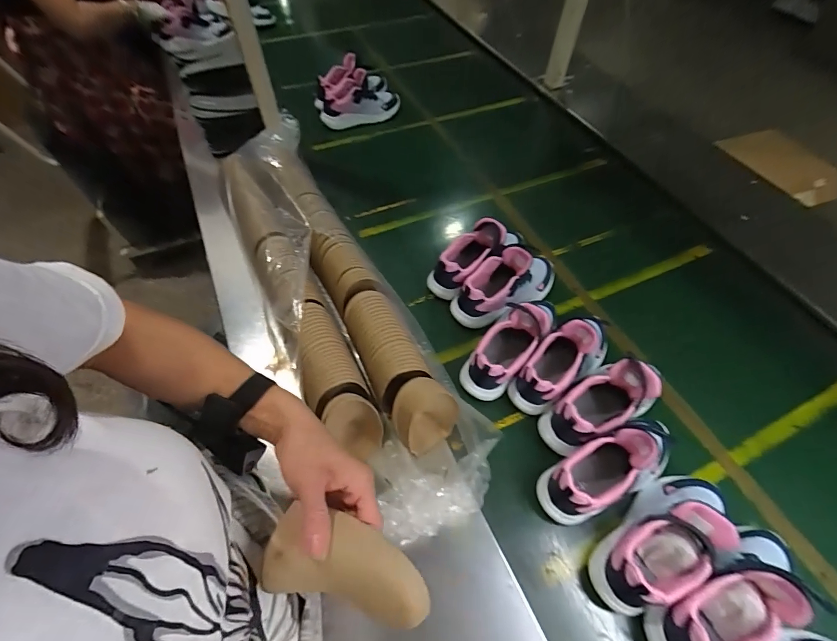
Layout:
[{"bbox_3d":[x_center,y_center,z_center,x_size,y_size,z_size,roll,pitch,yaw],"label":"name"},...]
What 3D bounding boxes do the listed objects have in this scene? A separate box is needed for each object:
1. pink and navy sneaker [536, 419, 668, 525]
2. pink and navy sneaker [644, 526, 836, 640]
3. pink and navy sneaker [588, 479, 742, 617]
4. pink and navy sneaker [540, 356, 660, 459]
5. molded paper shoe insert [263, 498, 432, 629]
[{"bbox_3d":[0.277,0.197,0.535,0.218,0.107,0.081,-19,60,-15],"label":"pink and navy sneaker"},{"bbox_3d":[0.381,0.324,0.463,0.228,0.120,0.072,-27,62,-19],"label":"pink and navy sneaker"},{"bbox_3d":[0.325,0.275,0.497,0.223,0.104,0.090,-26,62,-19],"label":"pink and navy sneaker"},{"bbox_3d":[0.274,0.125,0.581,0.177,0.099,0.077,-24,61,-18],"label":"pink and navy sneaker"},{"bbox_3d":[-0.057,0.192,0.304,0.131,0.026,0.058,11,57,9],"label":"molded paper shoe insert"}]

